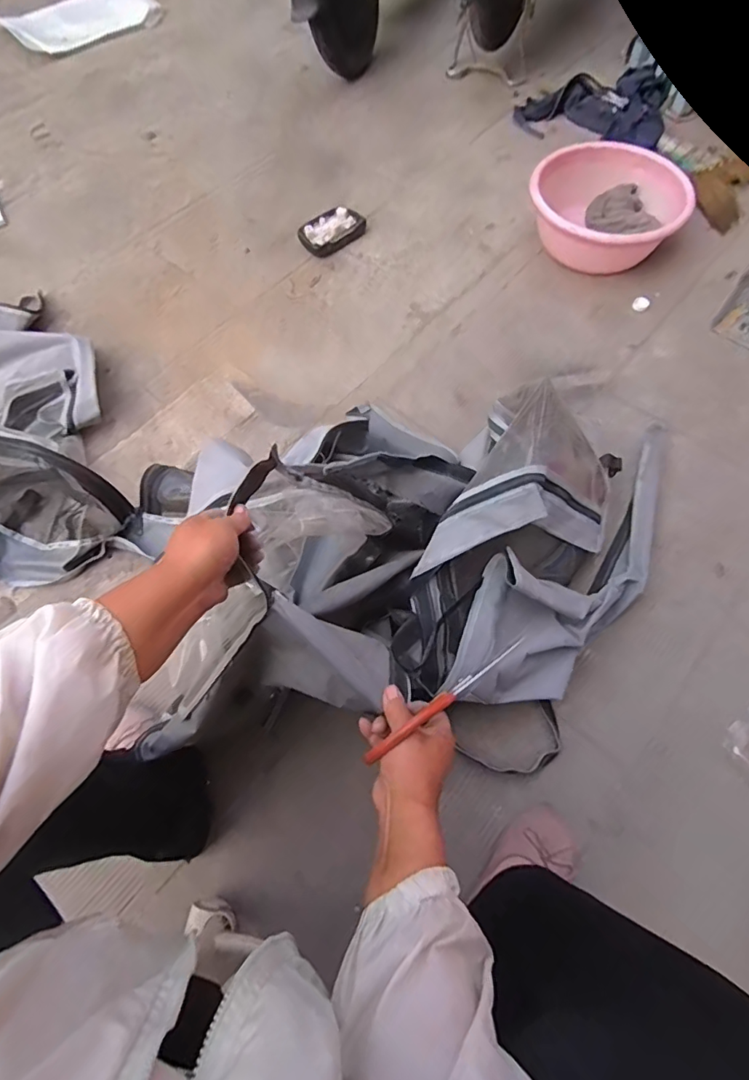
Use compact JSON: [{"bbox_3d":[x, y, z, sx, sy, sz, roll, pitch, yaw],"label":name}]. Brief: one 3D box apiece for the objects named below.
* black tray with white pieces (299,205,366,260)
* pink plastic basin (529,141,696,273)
[{"bbox_3d":[-0.101,-0.776,1.256,0.103,0.034,0.175,41,71,20],"label":"black tray with white pieces"},{"bbox_3d":[0.541,-0.775,1.191,0.337,0.128,0.338,-1,63,2],"label":"pink plastic basin"}]

